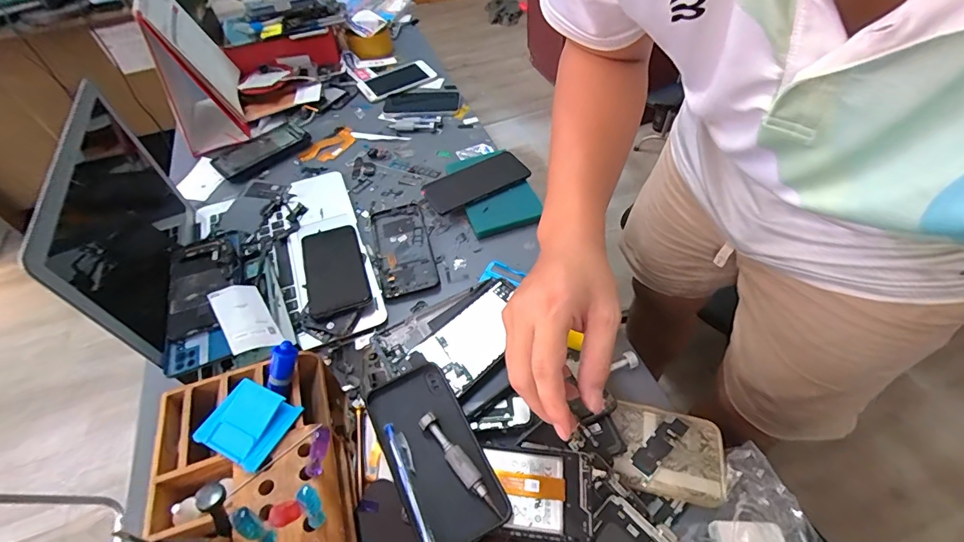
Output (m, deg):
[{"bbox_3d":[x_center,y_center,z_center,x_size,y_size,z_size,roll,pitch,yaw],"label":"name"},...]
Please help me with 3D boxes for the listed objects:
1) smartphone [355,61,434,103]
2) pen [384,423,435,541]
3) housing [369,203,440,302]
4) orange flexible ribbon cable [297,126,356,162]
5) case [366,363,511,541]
[{"bbox_3d":[-0.178,-0.396,0.918,0.150,0.011,0.087,-33,55,-20],"label":"smartphone"},{"bbox_3d":[-0.055,0.190,0.369,0.015,0.010,0.139,-22,52,-12],"label":"pen"},{"bbox_3d":[-0.113,-0.028,0.620,0.084,0.014,0.165,-15,51,-7],"label":"housing"},{"bbox_3d":[-0.273,-0.225,0.797,0.057,0.008,0.109,26,58,24],"label":"orange flexible ribbon cable"},{"bbox_3d":[-0.043,0.160,0.397,0.076,0.019,0.156,-26,53,-15],"label":"case"}]

